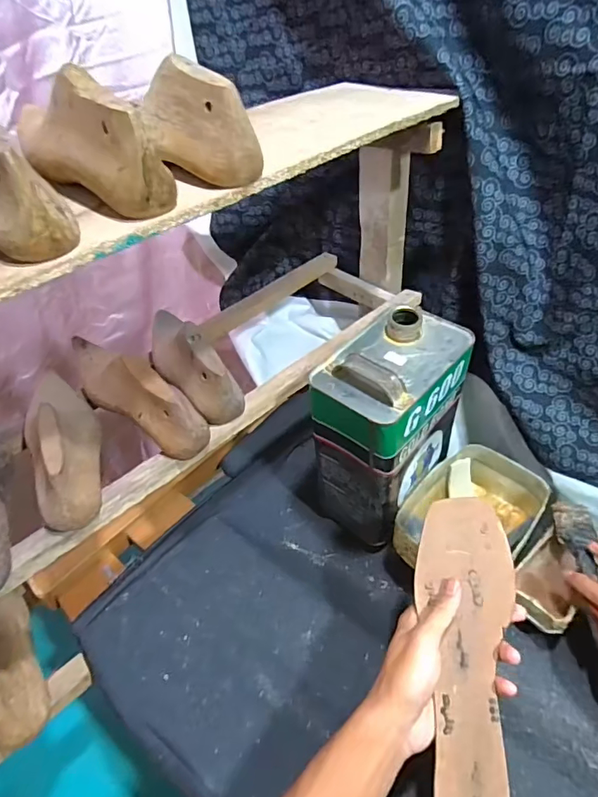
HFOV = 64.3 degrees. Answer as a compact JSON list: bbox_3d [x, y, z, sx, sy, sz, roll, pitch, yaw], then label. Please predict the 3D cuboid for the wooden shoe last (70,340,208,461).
[{"bbox_3d":[-0.194,-0.017,0.533,0.244,0.072,0.058,31,52,33],"label":"wooden shoe last"}]

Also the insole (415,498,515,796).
[{"bbox_3d":[0.139,0.206,0.393,0.082,0.013,0.243,5,68,-2],"label":"insole"}]

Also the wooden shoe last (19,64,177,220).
[{"bbox_3d":[-0.177,-0.211,0.385,0.054,0.079,0.197,-34,49,-30],"label":"wooden shoe last"}]

